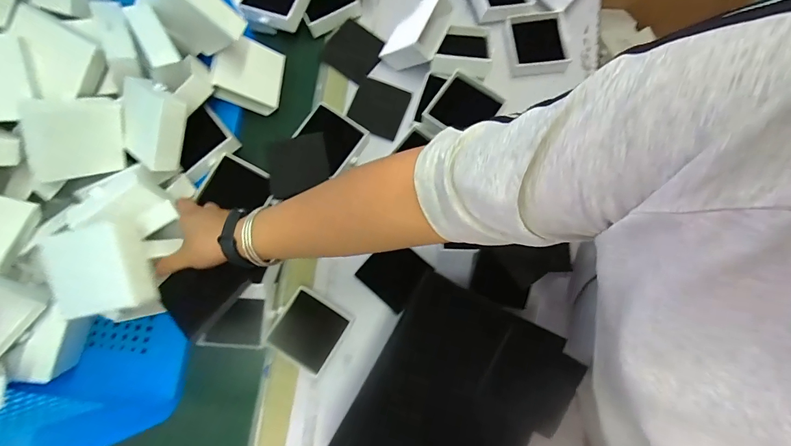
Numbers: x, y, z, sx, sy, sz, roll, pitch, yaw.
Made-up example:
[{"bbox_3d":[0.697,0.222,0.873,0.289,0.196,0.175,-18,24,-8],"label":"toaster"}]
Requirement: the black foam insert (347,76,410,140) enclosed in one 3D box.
[{"bbox_3d":[-0.027,-0.186,0.627,0.083,0.010,0.080,23,113,-1],"label":"black foam insert"}]

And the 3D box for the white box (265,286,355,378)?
[{"bbox_3d":[-0.116,0.146,0.530,0.088,0.036,0.090,32,80,6],"label":"white box"}]

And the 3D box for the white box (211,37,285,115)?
[{"bbox_3d":[-0.224,-0.223,0.581,0.099,0.042,0.094,13,77,-42],"label":"white box"}]

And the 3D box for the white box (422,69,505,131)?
[{"bbox_3d":[0.097,-0.159,0.559,0.086,0.043,0.091,37,81,7],"label":"white box"}]

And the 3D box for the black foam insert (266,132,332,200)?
[{"bbox_3d":[-0.143,-0.083,0.563,0.093,0.004,0.080,-8,105,7],"label":"black foam insert"}]

